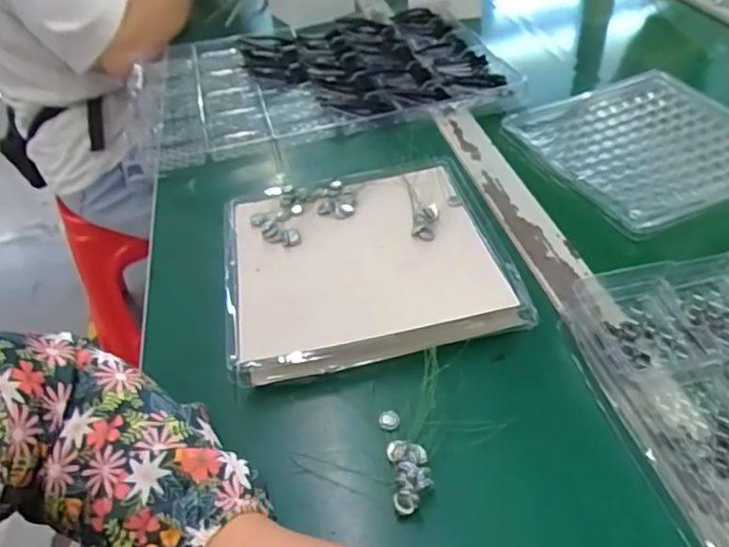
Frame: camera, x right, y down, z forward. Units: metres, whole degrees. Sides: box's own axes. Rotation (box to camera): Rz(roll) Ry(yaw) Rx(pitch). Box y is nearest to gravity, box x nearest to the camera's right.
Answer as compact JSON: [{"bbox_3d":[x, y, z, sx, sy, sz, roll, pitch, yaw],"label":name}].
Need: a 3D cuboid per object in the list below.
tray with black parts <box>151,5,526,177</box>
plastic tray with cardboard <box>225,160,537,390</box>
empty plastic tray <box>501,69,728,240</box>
[{"bbox_3d":[-0.054,-0.248,0.753,0.410,0.033,0.321,-15,41,-9],"label":"tray with black parts"},{"bbox_3d":[-0.003,-0.014,0.466,0.206,0.025,0.211,-11,41,-5],"label":"plastic tray with cardboard"},{"bbox_3d":[0.280,-0.132,0.593,0.215,0.016,0.222,-18,42,-13],"label":"empty plastic tray"}]

